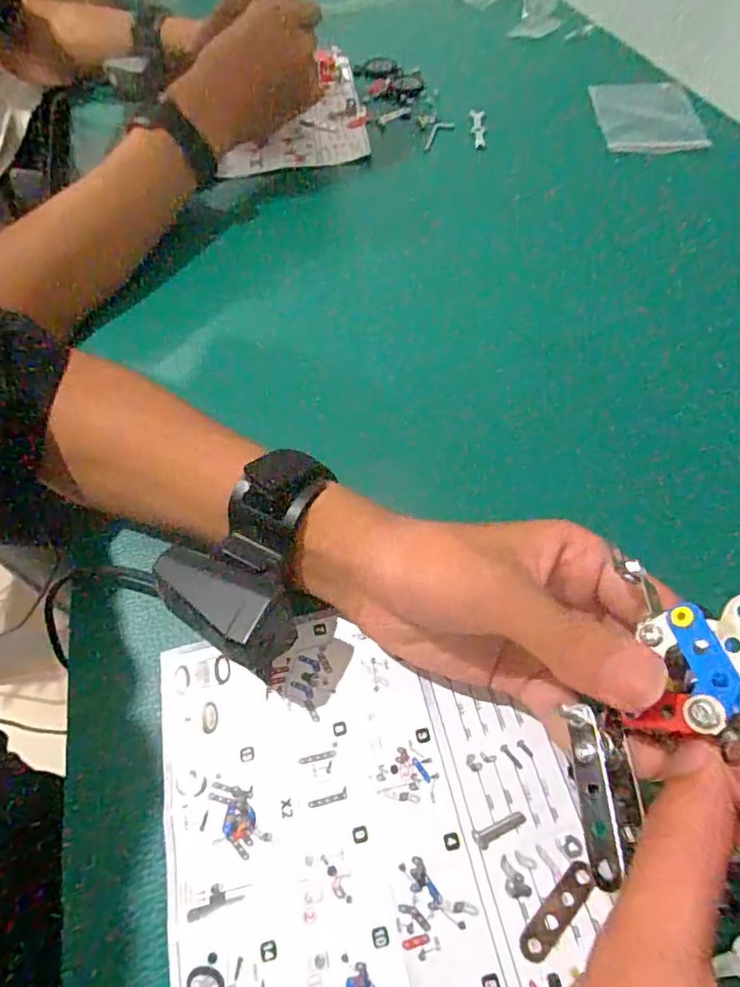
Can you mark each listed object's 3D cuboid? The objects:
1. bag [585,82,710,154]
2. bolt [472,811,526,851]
[{"bbox_3d":[0.263,-0.363,0.546,0.089,0.007,0.126,1,58,4],"label":"bag"},{"bbox_3d":[0.052,0.133,0.226,0.022,0.004,0.007,-22,59,-11],"label":"bolt"}]

